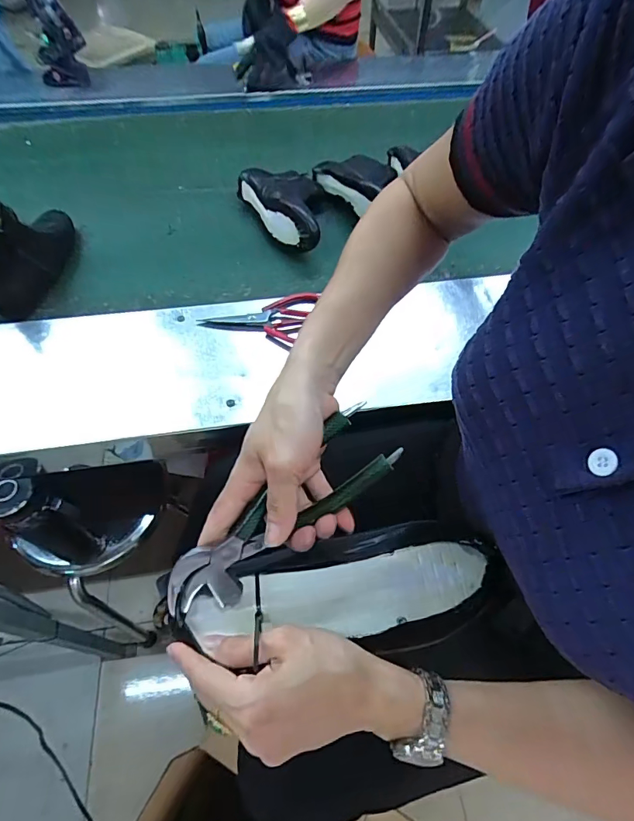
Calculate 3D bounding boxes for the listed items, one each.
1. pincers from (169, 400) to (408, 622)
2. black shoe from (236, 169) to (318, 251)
[{"bbox_3d":[-0.025,0.076,0.316,0.191,0.026,0.054,-43,101,-5],"label":"pincers"},{"bbox_3d":[-0.046,-0.387,0.810,0.119,0.075,0.238,-24,60,-20],"label":"black shoe"}]

